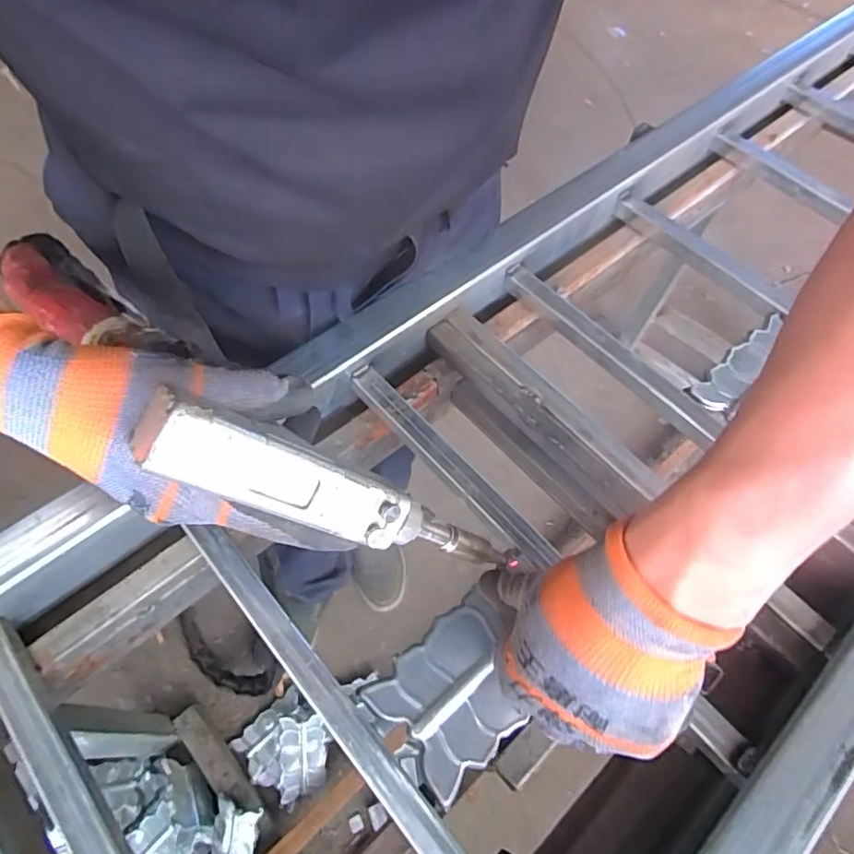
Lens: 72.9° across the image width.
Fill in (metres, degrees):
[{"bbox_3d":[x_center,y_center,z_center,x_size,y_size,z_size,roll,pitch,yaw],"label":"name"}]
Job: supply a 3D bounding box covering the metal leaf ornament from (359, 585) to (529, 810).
[{"bbox_3d":[0.019,0.162,0.356,0.091,0.008,0.075,-37,69,-22],"label":"metal leaf ornament"}]

